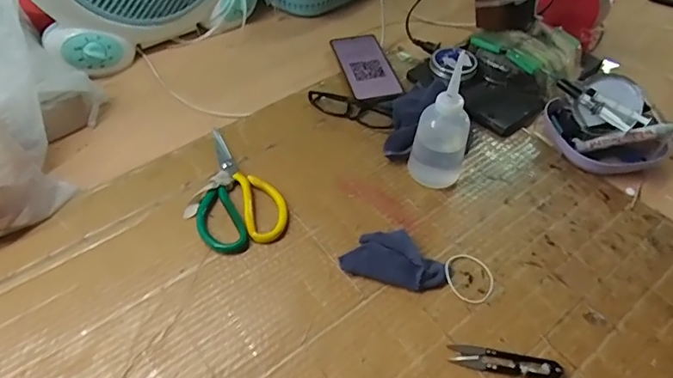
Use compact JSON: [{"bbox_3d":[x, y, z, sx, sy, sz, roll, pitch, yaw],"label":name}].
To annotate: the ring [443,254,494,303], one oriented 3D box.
[{"bbox_3d":[0.142,0.093,0.520,0.054,0.008,0.058,1,49,-1],"label":"ring"}]

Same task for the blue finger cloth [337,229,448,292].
[{"bbox_3d":[0.064,0.075,0.524,0.107,0.024,0.059,13,49,9],"label":"blue finger cloth"}]

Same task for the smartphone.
[{"bbox_3d":[0.047,-0.189,0.748,0.076,0.008,0.158,-12,51,-10],"label":"smartphone"}]

